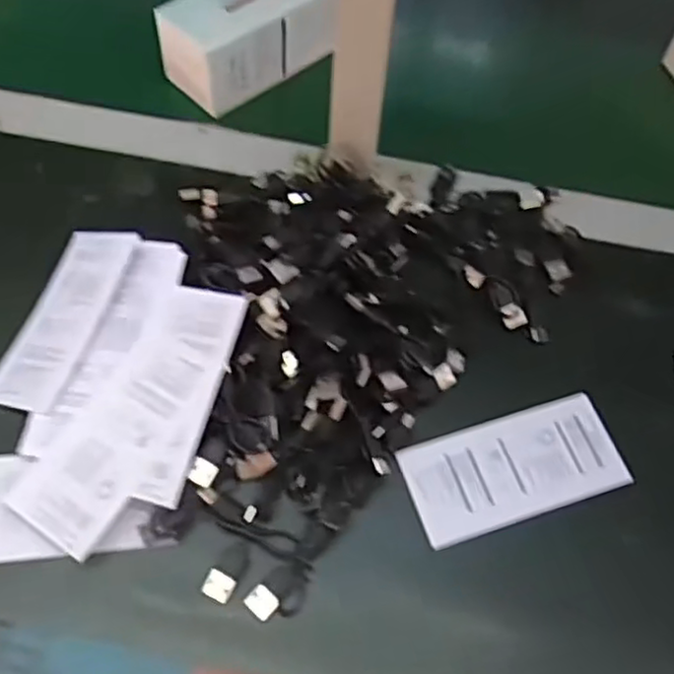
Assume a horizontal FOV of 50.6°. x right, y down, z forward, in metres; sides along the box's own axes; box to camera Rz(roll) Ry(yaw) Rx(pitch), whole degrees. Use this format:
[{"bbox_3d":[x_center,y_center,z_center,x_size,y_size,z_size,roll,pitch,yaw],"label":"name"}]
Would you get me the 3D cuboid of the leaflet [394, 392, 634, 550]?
[{"bbox_3d":[0.097,0.072,0.392,0.117,0.005,0.056,-15,60,-12],"label":"leaflet"}]

